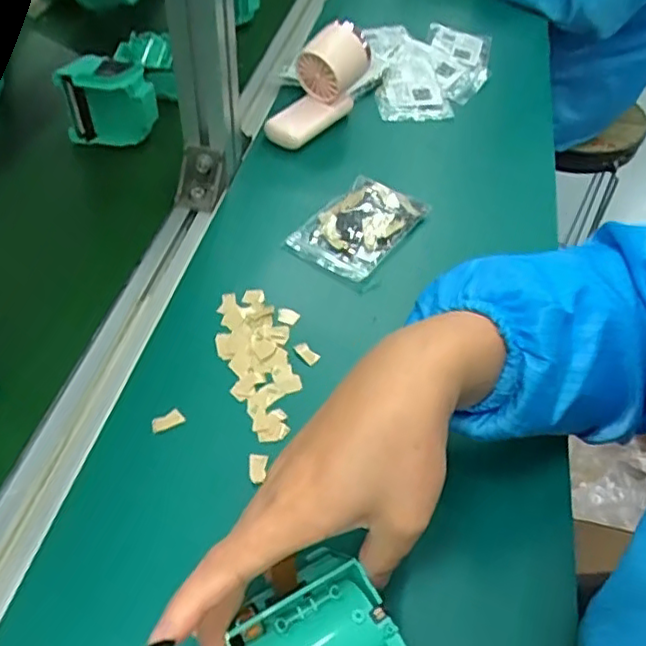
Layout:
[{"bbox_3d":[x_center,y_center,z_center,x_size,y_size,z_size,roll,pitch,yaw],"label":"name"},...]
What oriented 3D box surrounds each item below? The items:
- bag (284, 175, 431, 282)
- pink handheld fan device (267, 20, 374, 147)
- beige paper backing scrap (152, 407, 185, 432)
[{"bbox_3d":[0.030,-0.079,0.537,0.074,0.021,0.105,31,58,19],"label":"bag"},{"bbox_3d":[-0.004,-0.216,0.598,0.058,0.093,0.099,31,58,19],"label":"pink handheld fan device"},{"bbox_3d":[-0.101,0.064,0.415,0.021,0.007,0.010,-21,57,-17],"label":"beige paper backing scrap"}]

